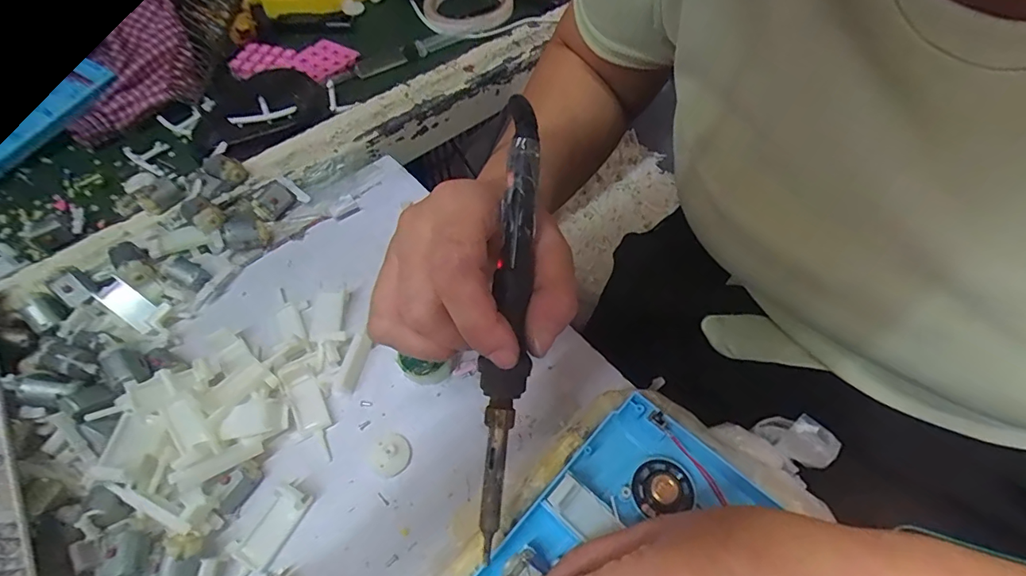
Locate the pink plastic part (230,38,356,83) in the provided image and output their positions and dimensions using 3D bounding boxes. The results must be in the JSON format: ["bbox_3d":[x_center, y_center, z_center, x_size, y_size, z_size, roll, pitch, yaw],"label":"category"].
[{"bbox_3d":[-0.214,-0.224,0.479,0.113,0.016,0.067,8,54,5],"label":"pink plastic part"}]

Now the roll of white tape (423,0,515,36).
[{"bbox_3d":[-0.045,-0.300,0.525,0.095,0.014,0.097,0,54,0],"label":"roll of white tape"}]

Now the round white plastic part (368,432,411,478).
[{"bbox_3d":[-0.070,0.094,0.276,0.023,0.006,0.023,0,54,0],"label":"round white plastic part"}]

